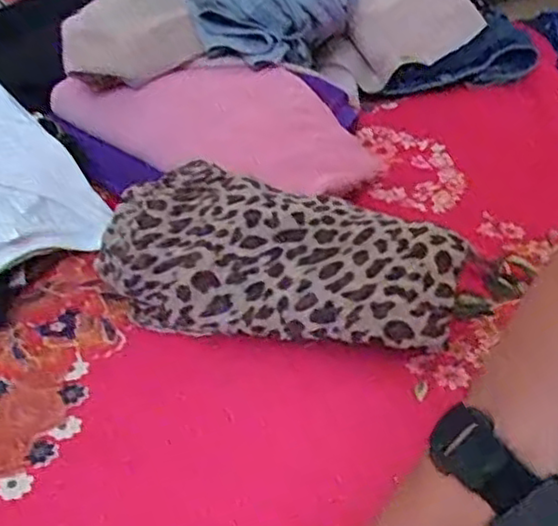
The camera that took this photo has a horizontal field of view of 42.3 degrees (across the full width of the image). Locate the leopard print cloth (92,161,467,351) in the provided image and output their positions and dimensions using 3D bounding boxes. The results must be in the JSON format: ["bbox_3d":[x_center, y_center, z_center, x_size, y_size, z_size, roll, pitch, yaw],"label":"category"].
[{"bbox_3d":[-0.001,-0.003,0.548,0.261,0.026,0.135,15,65,12],"label":"leopard print cloth"}]

